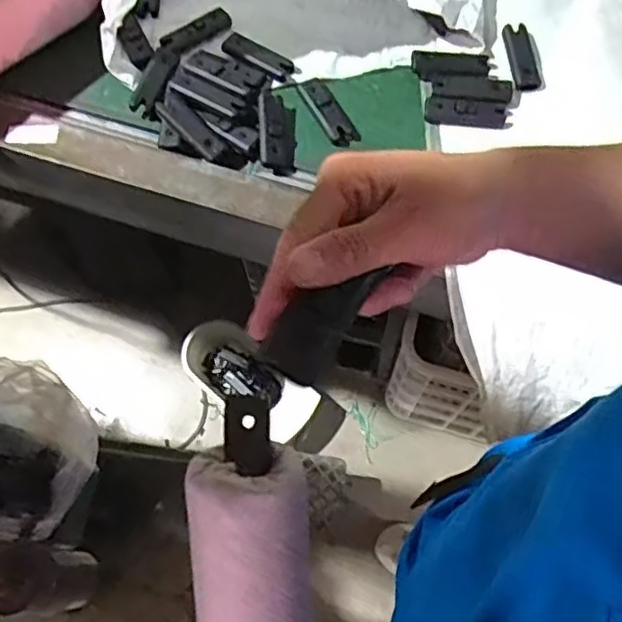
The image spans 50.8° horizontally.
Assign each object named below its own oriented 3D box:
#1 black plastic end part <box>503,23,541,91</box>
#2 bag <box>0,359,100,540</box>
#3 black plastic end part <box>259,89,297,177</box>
[{"bbox_3d":[0.220,-0.266,0.685,0.030,0.016,0.094,-1,69,1],"label":"black plastic end part"},{"bbox_3d":[-0.243,0.118,0.540,0.139,0.091,0.133,38,75,14],"label":"bag"},{"bbox_3d":[-0.034,-0.181,0.647,0.035,0.015,0.095,-1,69,1],"label":"black plastic end part"}]

